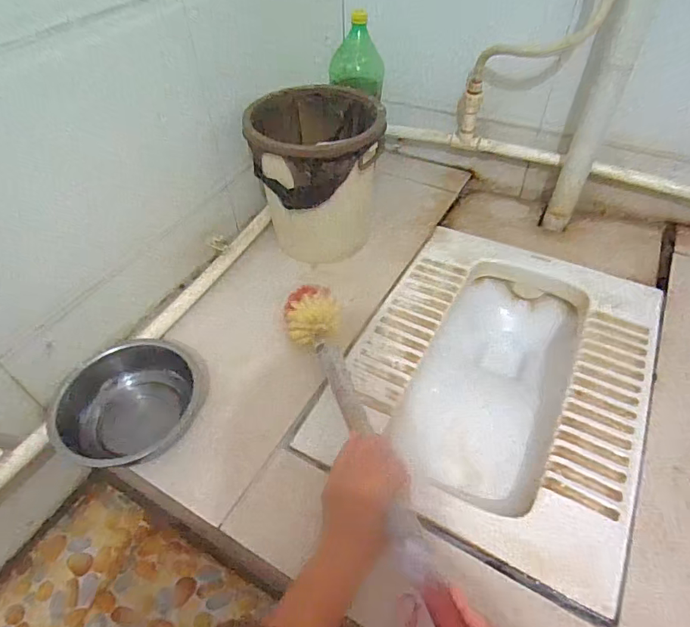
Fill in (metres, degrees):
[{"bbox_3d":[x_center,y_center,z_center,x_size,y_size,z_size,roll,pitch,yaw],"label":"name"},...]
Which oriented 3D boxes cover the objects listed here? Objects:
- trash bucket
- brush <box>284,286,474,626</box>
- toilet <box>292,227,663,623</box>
[{"bbox_3d":[-0.046,-0.232,0.811,0.205,0.252,0.212,-2,47,2],"label":"trash bucket"},{"bbox_3d":[0.027,0.157,0.526,0.082,0.098,0.567,-15,39,-10],"label":"brush"},{"bbox_3d":[0.238,0.119,0.744,0.395,0.173,0.531,22,52,21],"label":"toilet"}]

